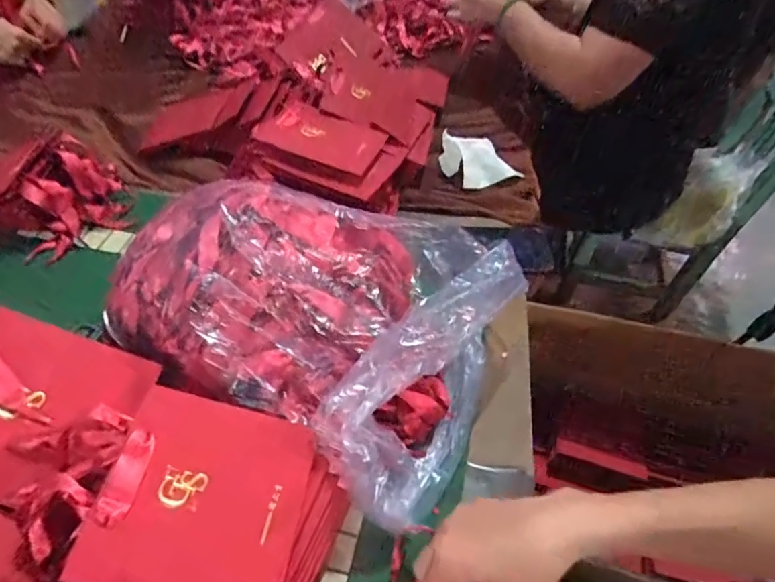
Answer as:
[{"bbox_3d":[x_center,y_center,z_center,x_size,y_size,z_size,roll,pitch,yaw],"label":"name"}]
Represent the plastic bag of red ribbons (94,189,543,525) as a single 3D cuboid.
[{"bbox_3d":[-0.079,0.020,0.537,0.375,0.143,0.249,23,51,19],"label":"plastic bag of red ribbons"}]

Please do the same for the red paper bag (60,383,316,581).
[{"bbox_3d":[-0.132,0.149,0.386,0.137,0.010,0.137,17,56,-6],"label":"red paper bag"}]

